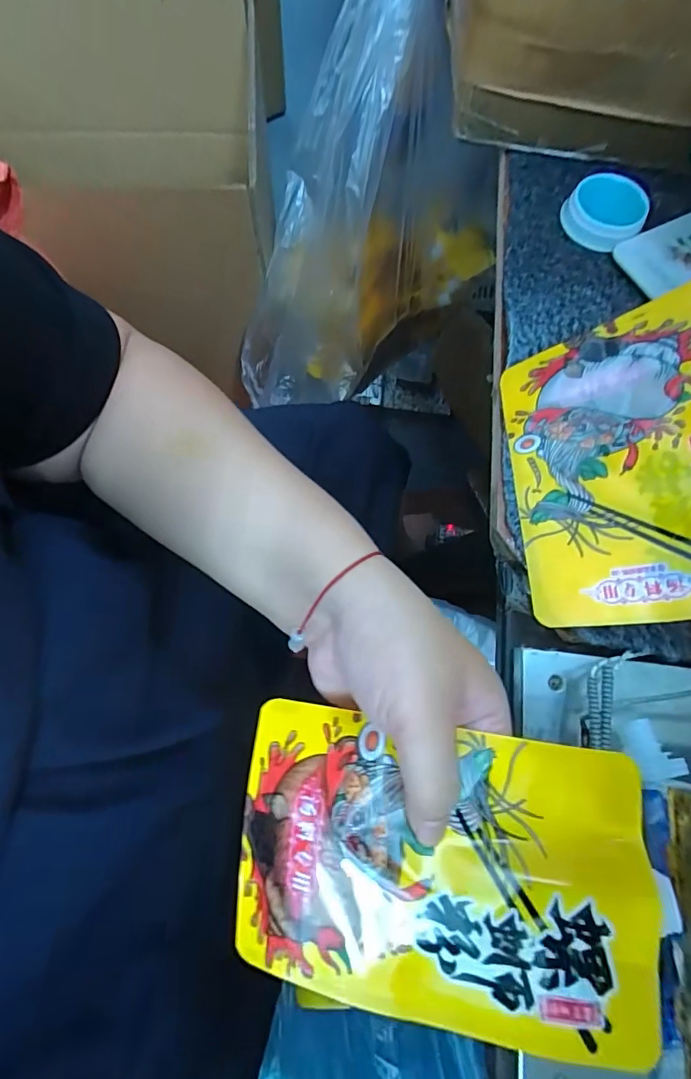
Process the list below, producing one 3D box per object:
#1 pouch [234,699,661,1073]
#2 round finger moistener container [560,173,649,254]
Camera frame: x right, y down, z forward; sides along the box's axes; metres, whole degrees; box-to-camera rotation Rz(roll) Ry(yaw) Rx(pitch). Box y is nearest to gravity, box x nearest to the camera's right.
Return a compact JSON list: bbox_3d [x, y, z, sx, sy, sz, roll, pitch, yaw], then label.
[{"bbox_3d":[0.039,0.143,0.220,0.174,0.017,0.113,5,74,9],"label":"pouch"},{"bbox_3d":[0.202,-0.254,0.387,0.056,0.020,0.054,1,72,-2],"label":"round finger moistener container"}]

